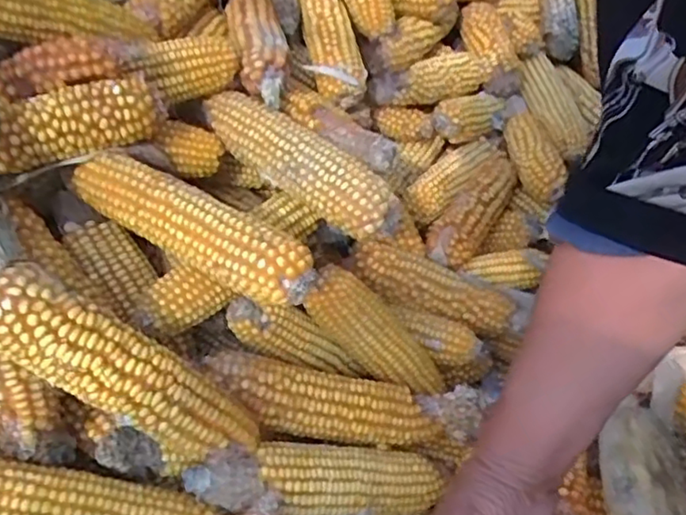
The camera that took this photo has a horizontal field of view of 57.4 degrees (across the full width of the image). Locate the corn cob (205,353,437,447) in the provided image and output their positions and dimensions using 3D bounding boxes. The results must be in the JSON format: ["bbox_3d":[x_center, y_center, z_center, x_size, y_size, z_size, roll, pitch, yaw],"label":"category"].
[{"bbox_3d":[-0.015,0.106,0.458,0.181,0.040,0.049,18,42,-19],"label":"corn cob"}]

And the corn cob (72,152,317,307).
[{"bbox_3d":[-0.097,-0.019,0.415,0.174,0.038,0.045,27,52,12],"label":"corn cob"}]

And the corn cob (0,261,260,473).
[{"bbox_3d":[-0.131,0.071,0.374,0.049,0.180,0.048,-29,32,37],"label":"corn cob"}]

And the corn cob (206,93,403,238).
[{"bbox_3d":[-0.032,-0.075,0.485,0.180,0.039,0.048,35,56,15],"label":"corn cob"}]

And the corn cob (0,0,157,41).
[{"bbox_3d":[-0.197,-0.172,0.440,0.032,0.038,0.150,27,24,28],"label":"corn cob"}]

